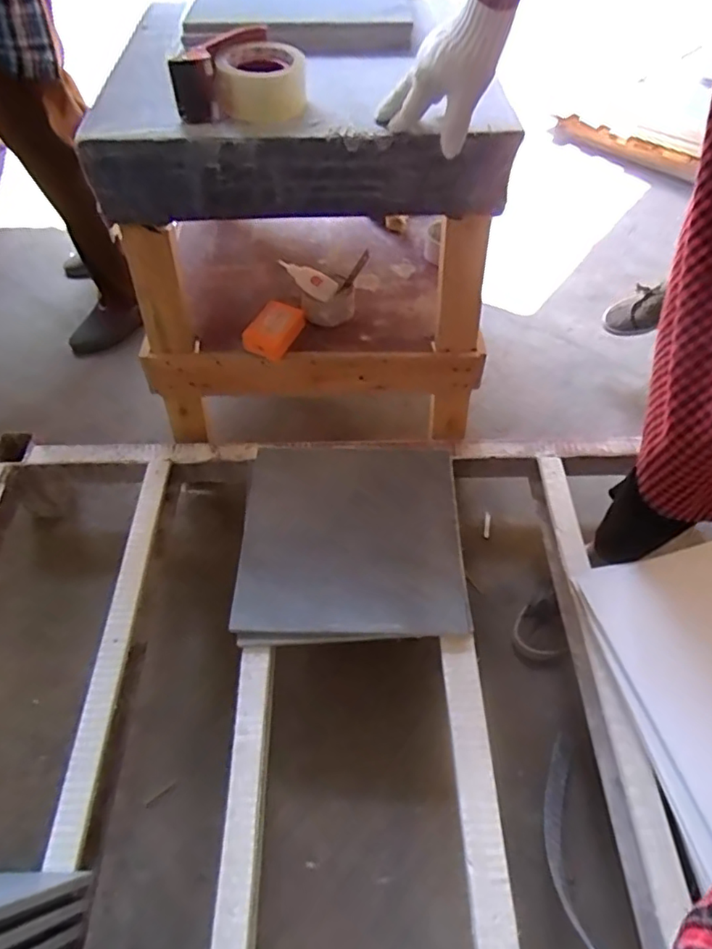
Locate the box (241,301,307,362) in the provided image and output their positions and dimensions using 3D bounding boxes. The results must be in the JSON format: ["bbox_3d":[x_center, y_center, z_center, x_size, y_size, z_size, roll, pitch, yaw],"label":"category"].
[{"bbox_3d":[-0.124,-0.217,0.870,0.060,0.034,0.096,21,56,15],"label":"box"}]

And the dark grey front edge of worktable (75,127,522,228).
[{"bbox_3d":[-0.059,-0.334,0.654,0.459,0.090,0.025,-2,53,-2],"label":"dark grey front edge of worktable"}]

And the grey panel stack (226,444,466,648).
[{"bbox_3d":[-0.006,0.082,0.823,0.310,0.031,0.303,0,53,0],"label":"grey panel stack"}]

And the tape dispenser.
[{"bbox_3d":[-0.131,-0.455,0.648,0.141,0.061,0.118,-8,54,-6],"label":"tape dispenser"}]

